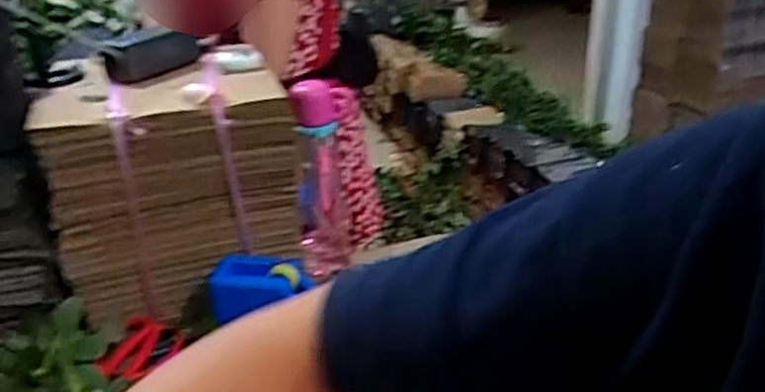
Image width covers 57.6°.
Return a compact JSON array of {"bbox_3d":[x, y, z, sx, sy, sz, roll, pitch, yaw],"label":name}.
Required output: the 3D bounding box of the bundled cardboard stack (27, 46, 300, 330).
[{"bbox_3d":[-0.258,-0.023,0.896,0.273,0.260,0.188,-7,26,-13],"label":"bundled cardboard stack"}]

